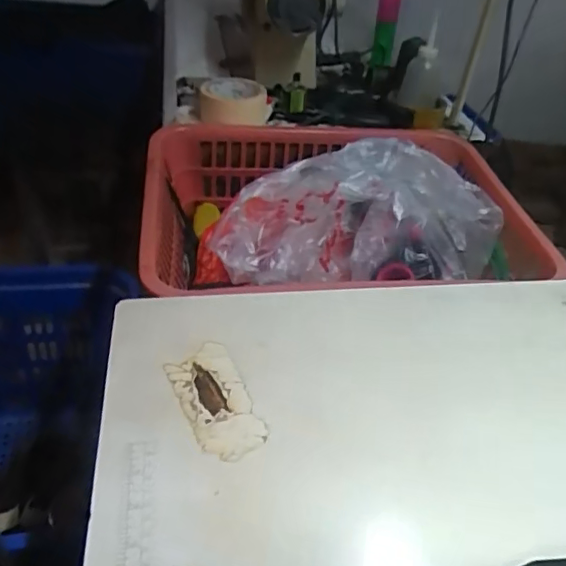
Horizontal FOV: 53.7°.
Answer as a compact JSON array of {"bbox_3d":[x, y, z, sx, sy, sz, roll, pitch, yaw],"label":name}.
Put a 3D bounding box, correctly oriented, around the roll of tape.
[{"bbox_3d":[-0.083,-0.285,0.880,0.094,0.054,0.094,4,38,-3],"label":"roll of tape"}]

